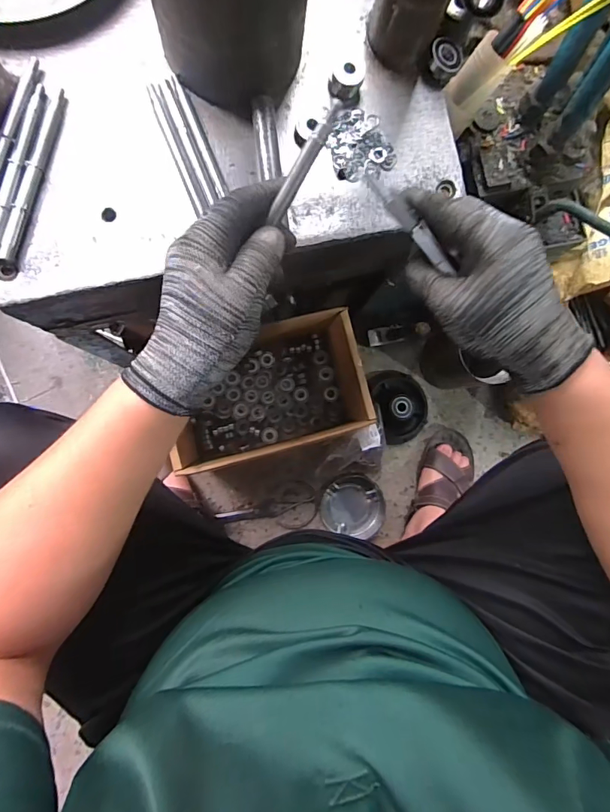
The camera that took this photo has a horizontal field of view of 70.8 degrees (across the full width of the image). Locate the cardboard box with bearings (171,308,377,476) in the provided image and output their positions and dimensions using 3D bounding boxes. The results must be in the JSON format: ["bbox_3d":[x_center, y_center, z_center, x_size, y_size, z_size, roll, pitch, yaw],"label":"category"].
[{"bbox_3d":[-0.069,-0.019,0.738,0.318,0.202,0.209,-15,89,-6],"label":"cardboard box with bearings"}]

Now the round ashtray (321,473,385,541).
[{"bbox_3d":[0.094,0.194,0.836,0.117,0.033,0.115,0,88,-6],"label":"round ashtray"}]

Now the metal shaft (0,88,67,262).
[{"bbox_3d":[-0.240,-0.206,0.379,0.012,0.010,0.161,14,86,-5],"label":"metal shaft"}]

